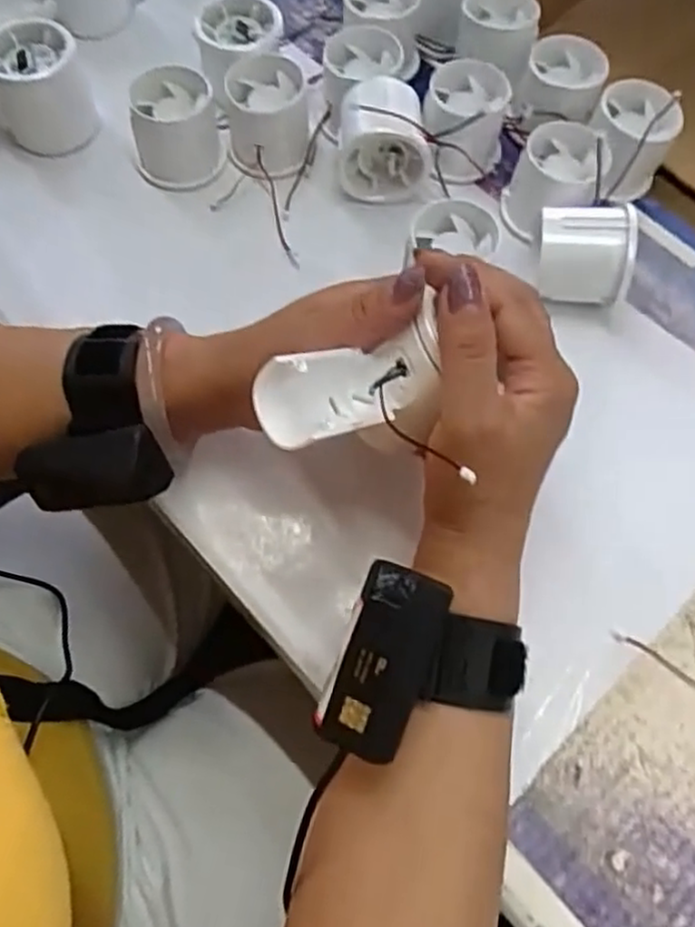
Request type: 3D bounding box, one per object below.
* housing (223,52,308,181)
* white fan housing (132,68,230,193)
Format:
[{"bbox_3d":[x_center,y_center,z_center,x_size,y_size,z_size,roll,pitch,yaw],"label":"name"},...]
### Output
[{"bbox_3d":[-0.051,-0.221,0.458,0.052,0.044,0.055,3,65,-1],"label":"housing"},{"bbox_3d":[-0.108,-0.213,0.457,0.056,0.040,0.054,-7,66,-6],"label":"white fan housing"}]

